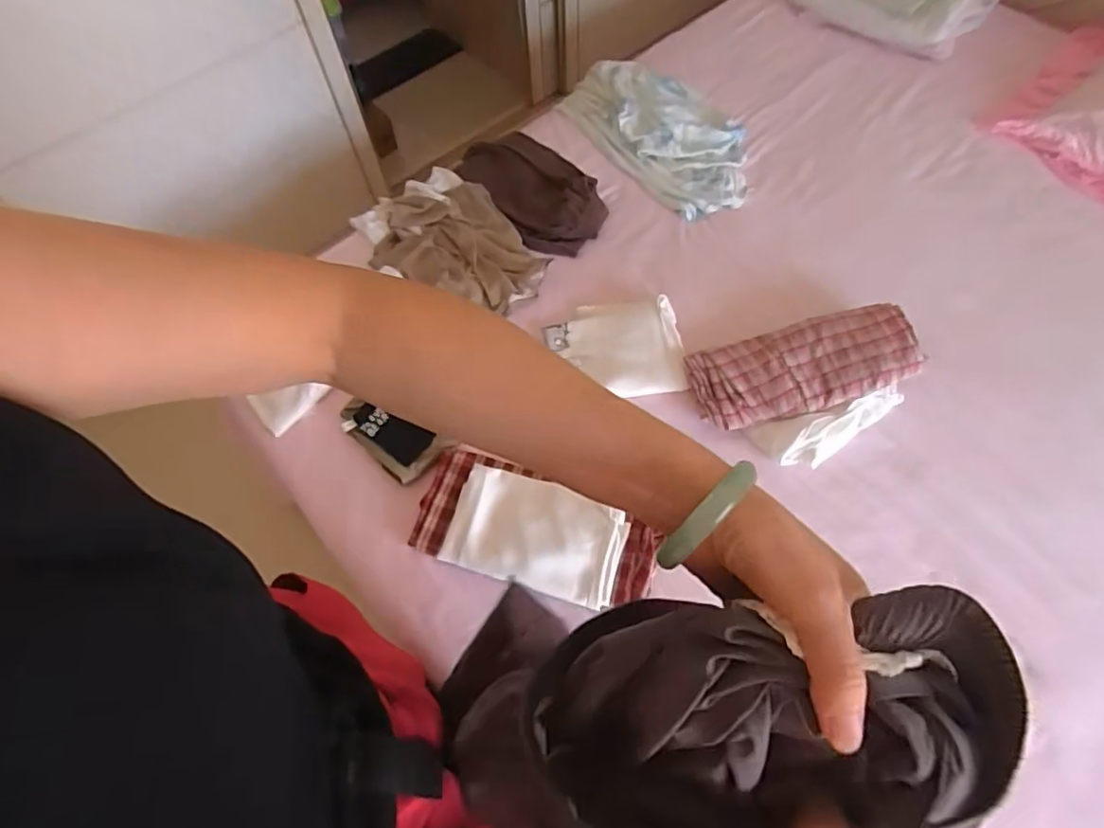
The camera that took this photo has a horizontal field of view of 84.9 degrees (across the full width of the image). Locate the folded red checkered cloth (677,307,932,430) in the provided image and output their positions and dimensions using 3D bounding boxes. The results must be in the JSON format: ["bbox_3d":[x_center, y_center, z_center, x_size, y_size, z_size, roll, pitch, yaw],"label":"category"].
[{"bbox_3d":[0.407,-0.079,0.980,0.353,0.057,0.147,-13,63,-4],"label":"folded red checkered cloth"}]

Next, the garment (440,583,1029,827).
[{"bbox_3d":[0.057,0.202,0.327,0.263,0.231,0.173,4,63,4],"label":"garment"}]

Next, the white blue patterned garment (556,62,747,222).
[{"bbox_3d":[0.237,-0.616,1.295,0.276,0.052,0.487,-31,66,-13],"label":"white blue patterned garment"}]

